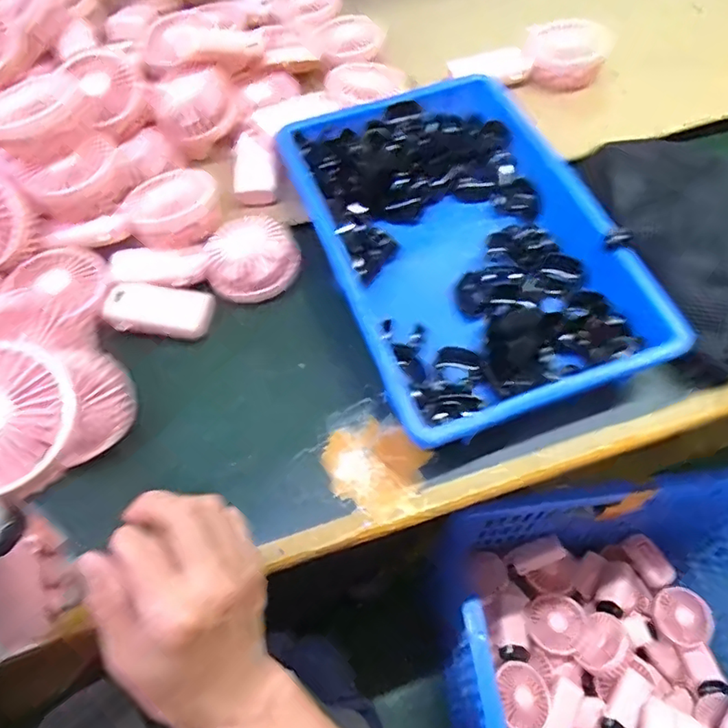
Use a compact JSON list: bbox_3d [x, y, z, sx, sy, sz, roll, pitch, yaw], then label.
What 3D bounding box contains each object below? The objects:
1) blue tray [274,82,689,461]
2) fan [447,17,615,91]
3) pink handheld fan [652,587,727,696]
[{"bbox_3d":[0.094,-0.117,0.520,0.249,0.069,0.366,-19,60,-9],"label":"blue tray"},{"bbox_3d":[0.198,-0.366,0.663,0.179,0.050,0.074,-13,59,-6],"label":"fan"},{"bbox_3d":[0.534,0.451,0.899,0.089,0.035,0.155,-6,58,-2],"label":"pink handheld fan"}]

